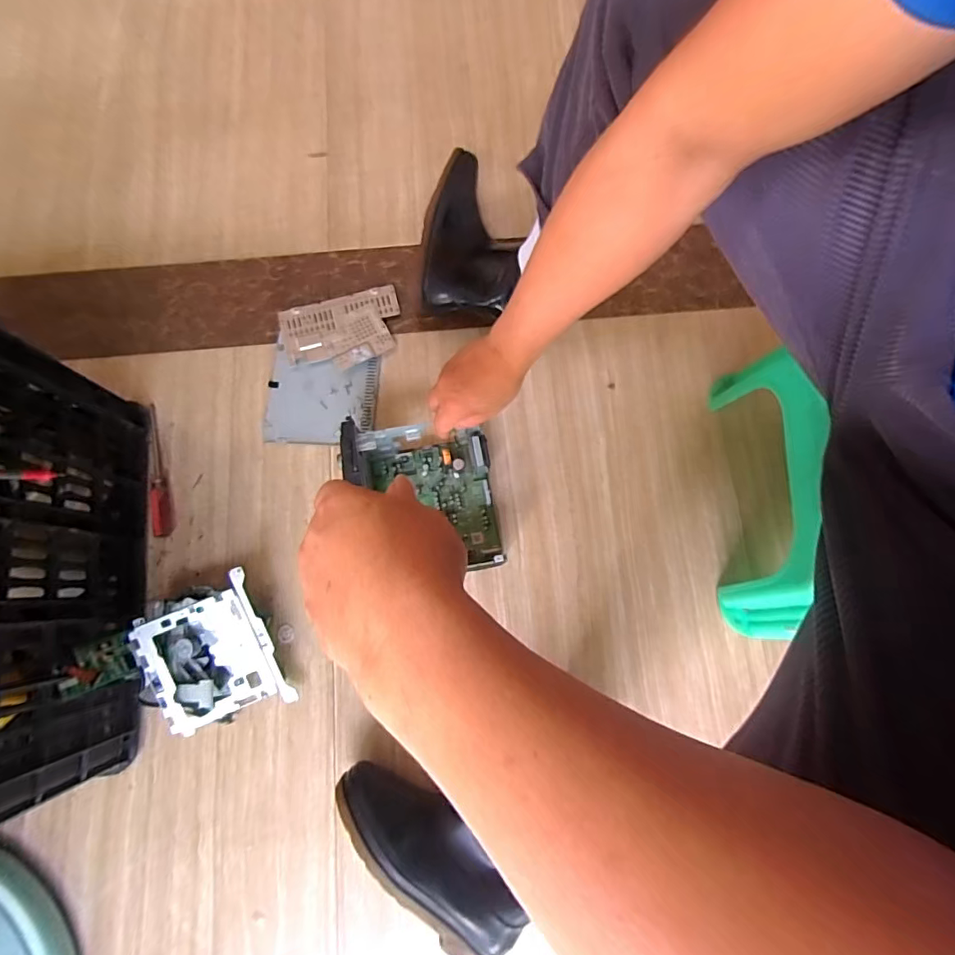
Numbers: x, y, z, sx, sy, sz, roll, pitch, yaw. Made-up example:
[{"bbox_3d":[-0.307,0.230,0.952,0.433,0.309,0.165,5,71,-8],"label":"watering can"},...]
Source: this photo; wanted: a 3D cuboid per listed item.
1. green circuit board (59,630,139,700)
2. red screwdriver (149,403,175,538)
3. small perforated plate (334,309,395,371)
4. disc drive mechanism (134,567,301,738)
[{"bbox_3d":[-0.433,0.211,0.563,0.010,0.071,0.057,-32,71,25],"label":"green circuit board"},{"bbox_3d":[-0.450,-0.014,0.696,0.022,0.018,0.197,-13,77,-2],"label":"red screwdriver"},{"bbox_3d":[-0.174,-0.202,0.729,0.090,0.009,0.067,-30,86,-12],"label":"small perforated plate"},{"bbox_3d":[-0.336,0.220,0.624,0.165,0.061,0.171,-20,94,-6],"label":"disc drive mechanism"}]

